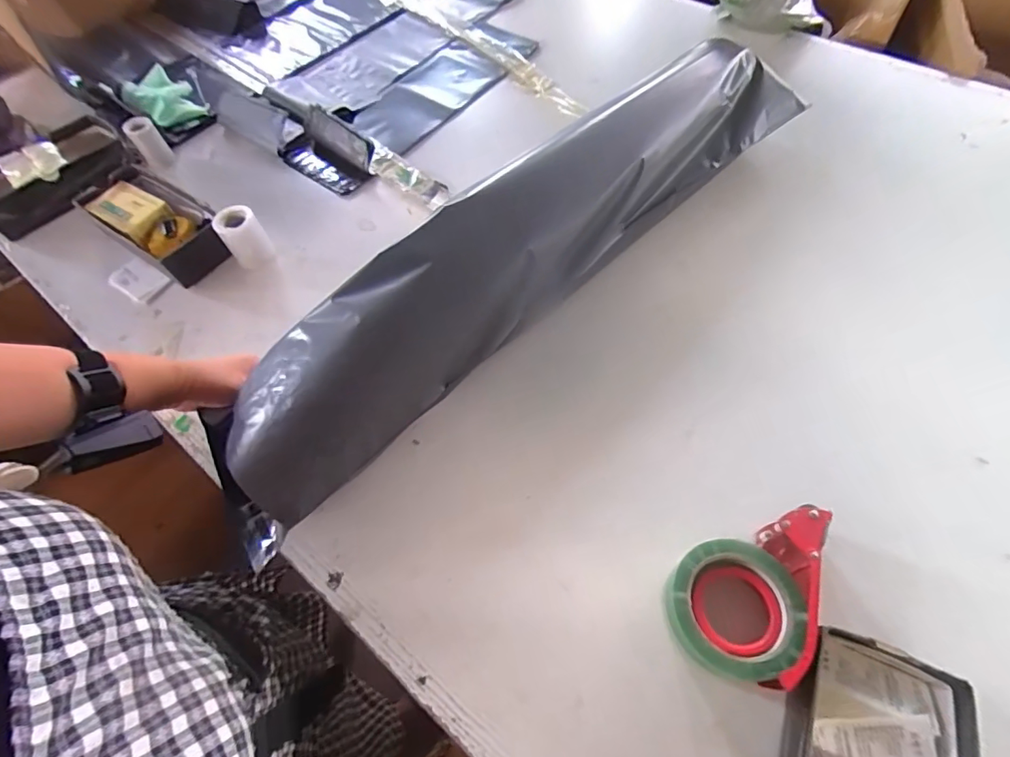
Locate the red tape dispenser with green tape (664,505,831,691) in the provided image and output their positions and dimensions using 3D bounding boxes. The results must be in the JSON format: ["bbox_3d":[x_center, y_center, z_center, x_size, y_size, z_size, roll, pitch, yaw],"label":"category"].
[{"bbox_3d":[0.220,0.191,0.413,0.160,0.062,0.116,-15,59,-5],"label":"red tape dispenser with green tape"}]

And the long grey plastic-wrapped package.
[{"bbox_3d":[0.041,-0.165,0.561,0.871,0.128,0.133,-41,65,-19],"label":"long grey plastic-wrapped package"}]

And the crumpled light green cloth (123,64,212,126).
[{"bbox_3d":[-0.624,-0.515,0.872,0.090,0.025,0.200,-42,65,-19],"label":"crumpled light green cloth"}]

